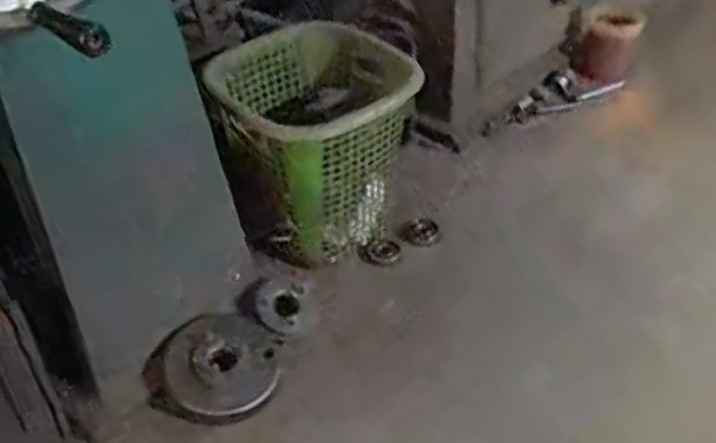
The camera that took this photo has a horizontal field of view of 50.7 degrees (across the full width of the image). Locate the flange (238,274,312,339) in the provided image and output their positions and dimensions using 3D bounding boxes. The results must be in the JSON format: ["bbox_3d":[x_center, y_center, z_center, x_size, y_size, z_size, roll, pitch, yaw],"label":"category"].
[{"bbox_3d":[-0.112,0.119,1.037,0.093,0.038,0.085,-2,39,2],"label":"flange"}]

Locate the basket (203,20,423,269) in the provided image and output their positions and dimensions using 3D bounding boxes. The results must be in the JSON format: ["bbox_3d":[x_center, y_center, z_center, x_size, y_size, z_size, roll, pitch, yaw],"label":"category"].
[{"bbox_3d":[-0.060,-0.113,1.135,0.283,0.252,0.251,-13,40,-11],"label":"basket"}]

